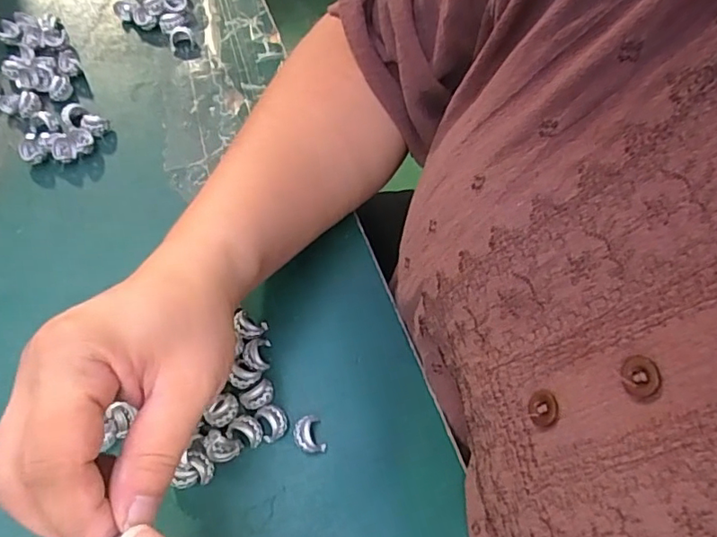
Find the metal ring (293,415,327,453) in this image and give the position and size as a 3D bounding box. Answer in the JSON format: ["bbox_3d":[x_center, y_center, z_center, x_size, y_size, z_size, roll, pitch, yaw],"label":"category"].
[{"bbox_3d":[-0.026,0.085,0.278,0.015,0.010,0.019,-13,65,-8],"label":"metal ring"}]

